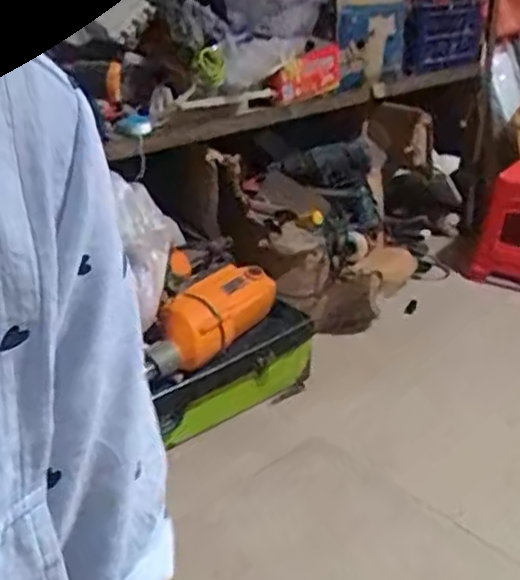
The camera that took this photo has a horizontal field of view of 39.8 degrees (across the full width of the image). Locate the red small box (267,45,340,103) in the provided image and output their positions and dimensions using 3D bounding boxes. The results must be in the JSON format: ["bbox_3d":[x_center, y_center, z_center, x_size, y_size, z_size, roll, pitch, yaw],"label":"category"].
[{"bbox_3d":[0.103,-0.464,1.554,0.184,0.081,0.053,-29,36,-20],"label":"red small box"}]

